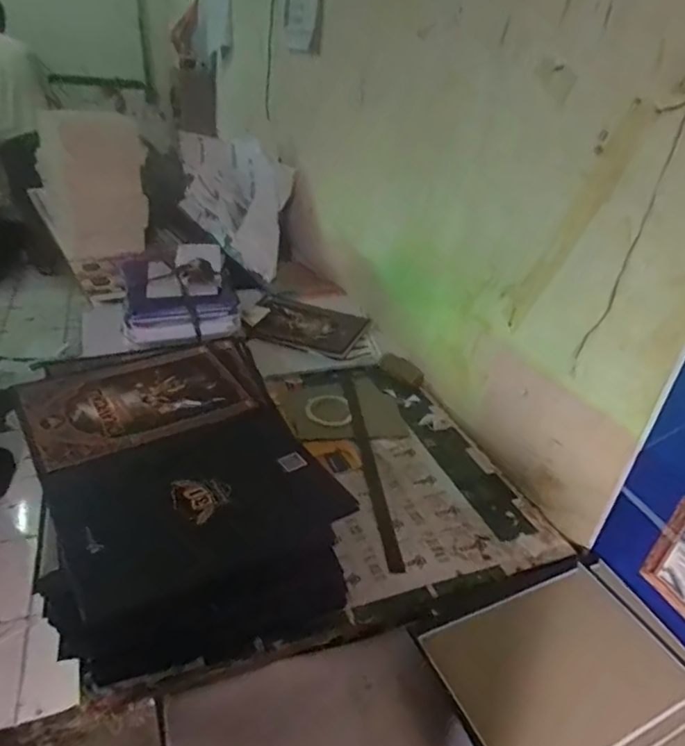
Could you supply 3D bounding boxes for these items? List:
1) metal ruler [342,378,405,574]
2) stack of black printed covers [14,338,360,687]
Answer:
[{"bbox_3d":[0.044,0.153,1.018,0.024,0.010,0.523,1,32,-10],"label":"metal ruler"},{"bbox_3d":[-0.236,0.156,0.782,0.342,0.179,0.471,-12,36,-28],"label":"stack of black printed covers"}]

